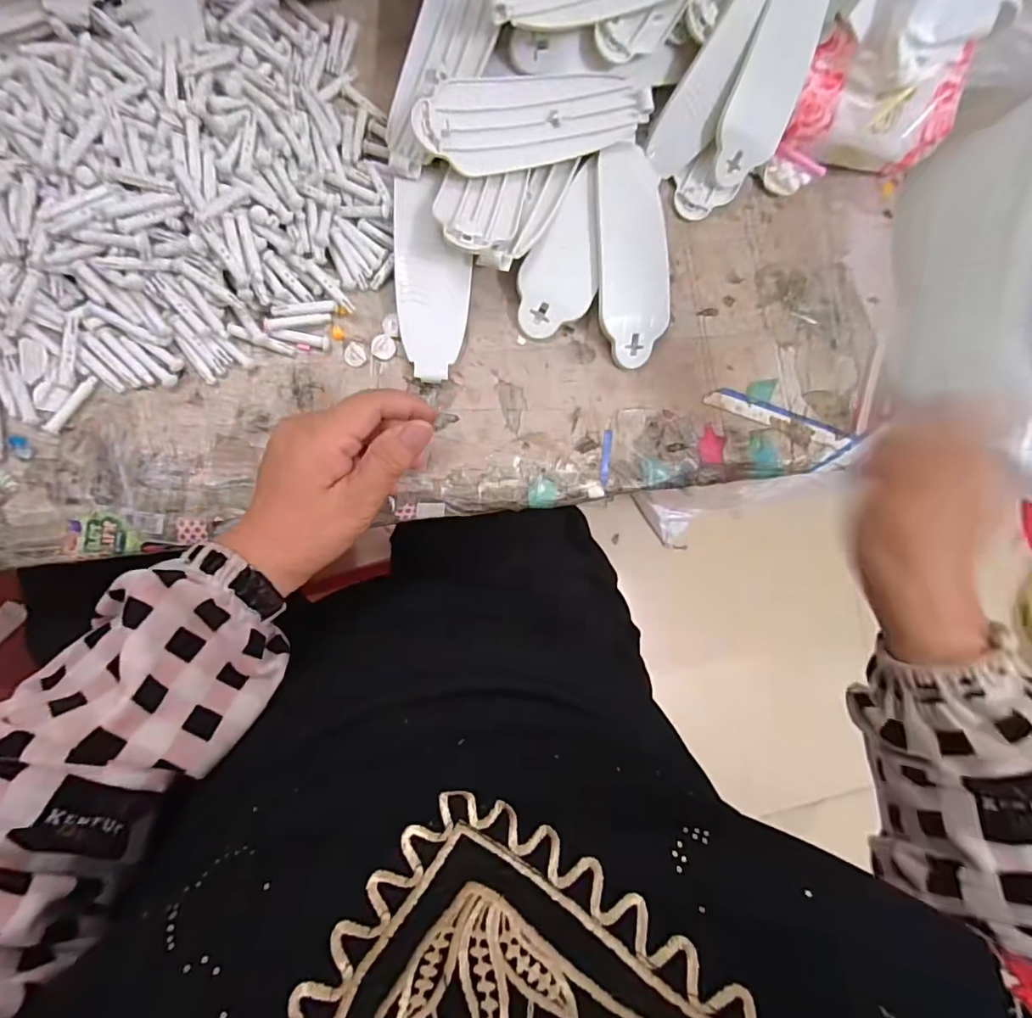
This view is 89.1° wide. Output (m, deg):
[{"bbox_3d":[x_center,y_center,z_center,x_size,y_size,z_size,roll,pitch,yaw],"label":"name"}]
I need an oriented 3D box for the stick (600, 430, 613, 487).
[{"bbox_3d":[0.063,-0.036,0.364,0.007,0.004,0.039,8,82,-12],"label":"stick"}]

